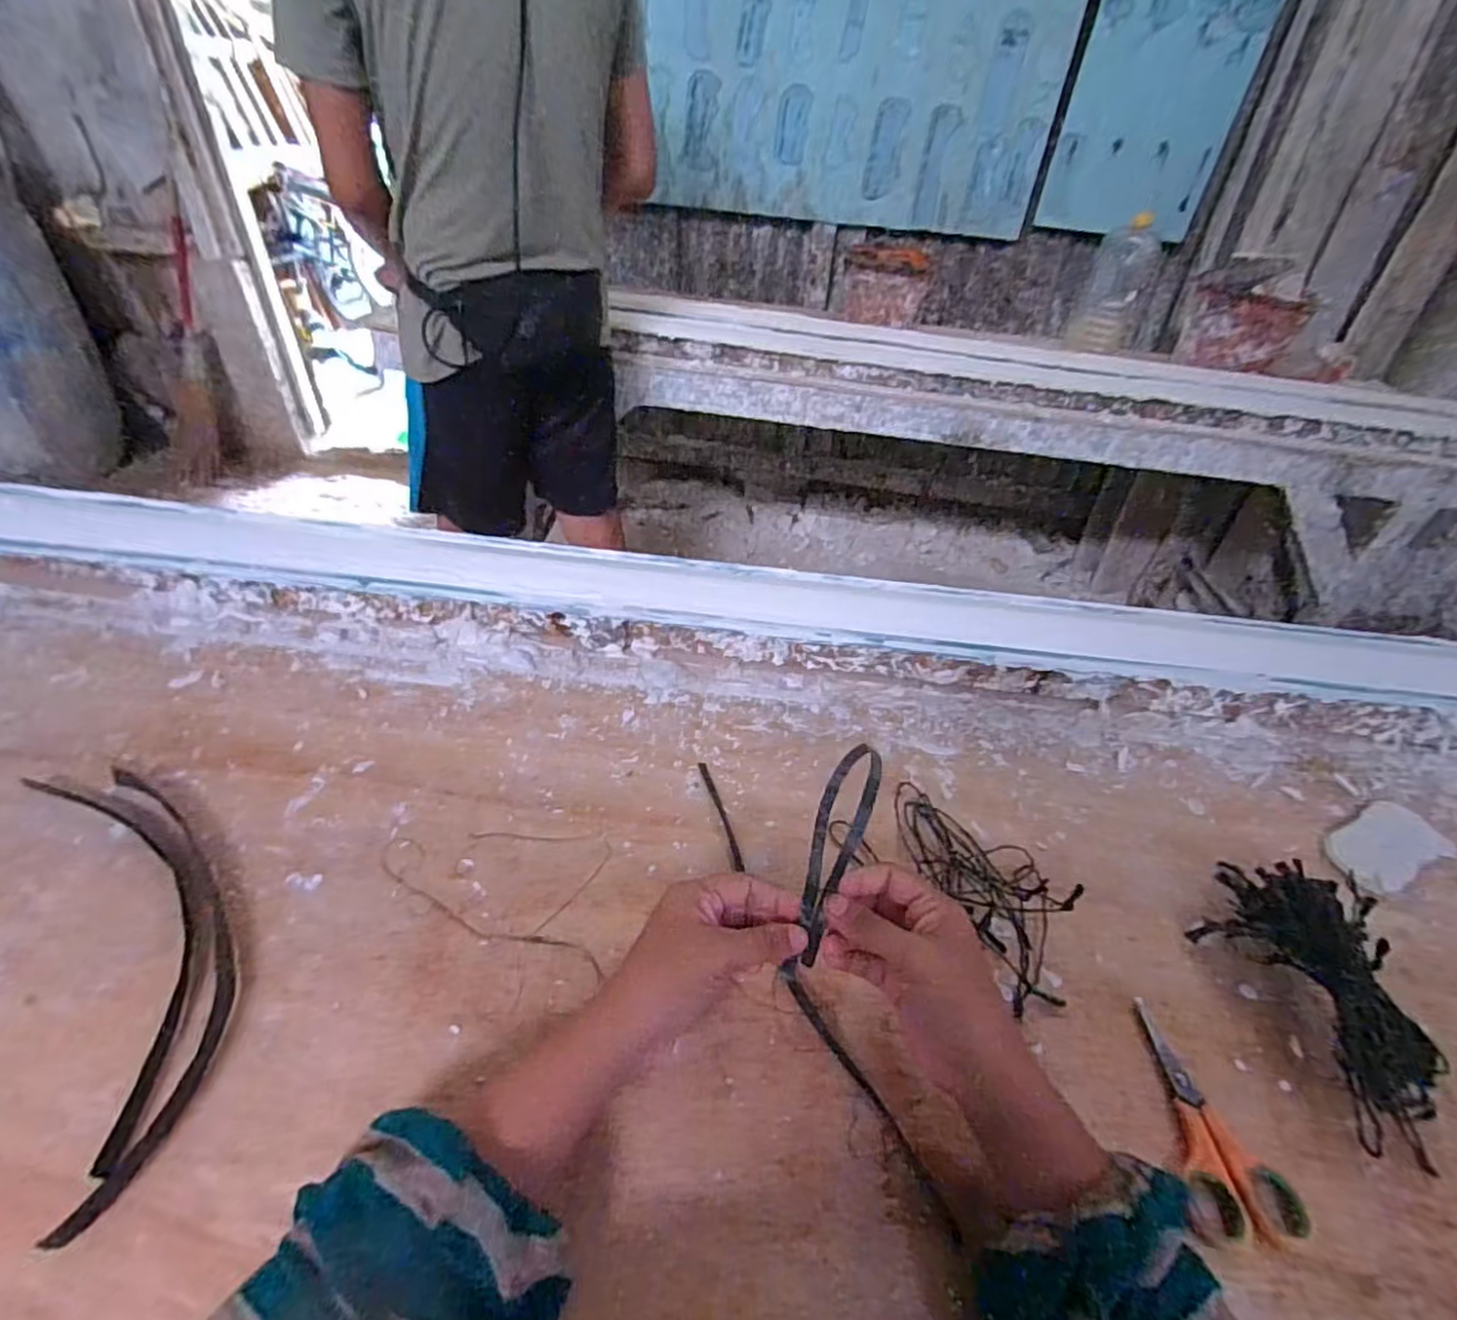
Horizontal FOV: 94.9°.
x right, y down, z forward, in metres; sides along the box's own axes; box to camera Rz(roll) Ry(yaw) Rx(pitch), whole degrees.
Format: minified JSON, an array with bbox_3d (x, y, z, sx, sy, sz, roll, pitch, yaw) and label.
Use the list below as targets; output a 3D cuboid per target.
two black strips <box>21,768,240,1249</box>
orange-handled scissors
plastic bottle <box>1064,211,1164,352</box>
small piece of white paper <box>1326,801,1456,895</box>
[{"bbox_3d":[-0.350,0.158,0.397,0.084,0.010,0.295,-22,49,-28],"label":"two black strips"},{"bbox_3d":[0.263,0.251,0.374,0.058,0.007,0.112,1,42,-6],"label":"orange-handled scissors"},{"bbox_3d":[0.877,-0.830,1.510,0.140,0.258,0.122,20,43,17],"label":"plastic bottle"},{"bbox_3d":[0.515,0.145,0.524,0.100,0.020,0.054,-13,45,-21],"label":"small piece of white paper"}]

